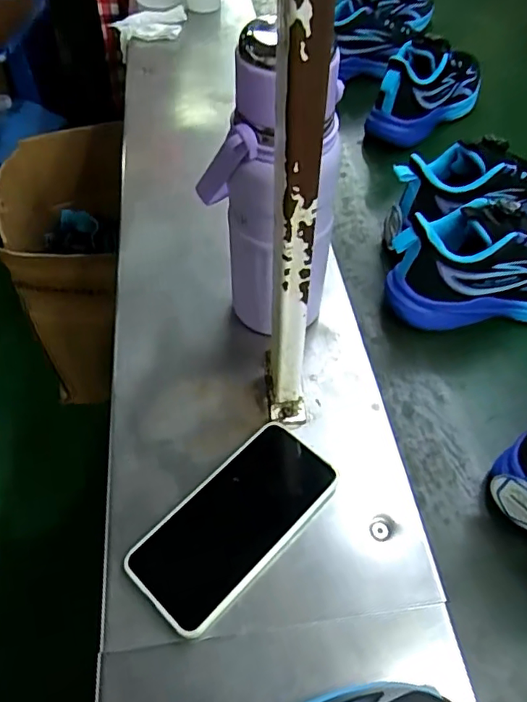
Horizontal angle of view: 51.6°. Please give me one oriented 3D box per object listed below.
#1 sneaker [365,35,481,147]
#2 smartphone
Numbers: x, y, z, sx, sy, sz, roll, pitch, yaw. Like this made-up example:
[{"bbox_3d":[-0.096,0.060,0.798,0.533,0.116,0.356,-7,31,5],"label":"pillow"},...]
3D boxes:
[{"bbox_3d":[0.247,-0.390,0.791,0.081,0.109,0.224,34,59,26],"label":"sneaker"},{"bbox_3d":[-0.018,0.126,0.410,0.078,0.013,0.164,37,60,27],"label":"smartphone"}]

